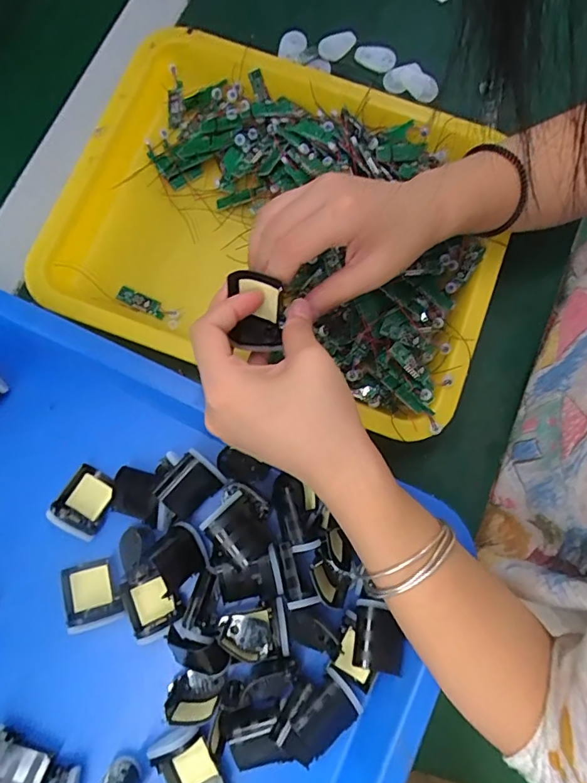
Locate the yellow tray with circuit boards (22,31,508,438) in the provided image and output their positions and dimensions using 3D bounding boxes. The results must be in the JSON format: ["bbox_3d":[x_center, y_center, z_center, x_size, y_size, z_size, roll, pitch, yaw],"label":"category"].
[{"bbox_3d":[-0.008,-0.129,0.393,0.333,0.055,0.261,21,78,4],"label":"yellow tray with circuit boards"}]

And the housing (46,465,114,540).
[{"bbox_3d":[-0.146,0.077,0.341,0.036,0.016,0.043,28,78,5],"label":"housing"}]

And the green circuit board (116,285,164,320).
[{"bbox_3d":[-0.121,-0.071,0.383,0.041,0.005,0.013,25,78,5],"label":"green circuit board"}]

